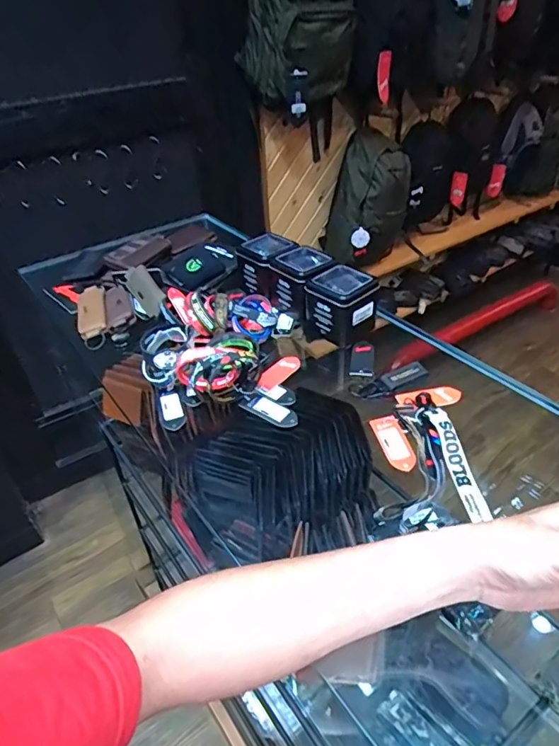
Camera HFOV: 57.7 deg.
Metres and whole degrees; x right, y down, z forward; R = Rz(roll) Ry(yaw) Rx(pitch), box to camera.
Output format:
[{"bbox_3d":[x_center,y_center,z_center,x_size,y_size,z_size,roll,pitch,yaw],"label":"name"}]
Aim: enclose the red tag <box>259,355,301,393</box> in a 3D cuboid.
[{"bbox_3d":[-0.001,-0.001,0.648,0.025,0.007,0.081,45,50,6],"label":"red tag"}]

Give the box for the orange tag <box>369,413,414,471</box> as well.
[{"bbox_3d":[0.124,0.075,0.551,0.030,0.008,0.078,-10,43,-9],"label":"orange tag"}]

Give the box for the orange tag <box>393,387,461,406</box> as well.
[{"bbox_3d":[0.179,0.028,0.604,0.078,0.008,0.028,-5,49,-6],"label":"orange tag"}]

